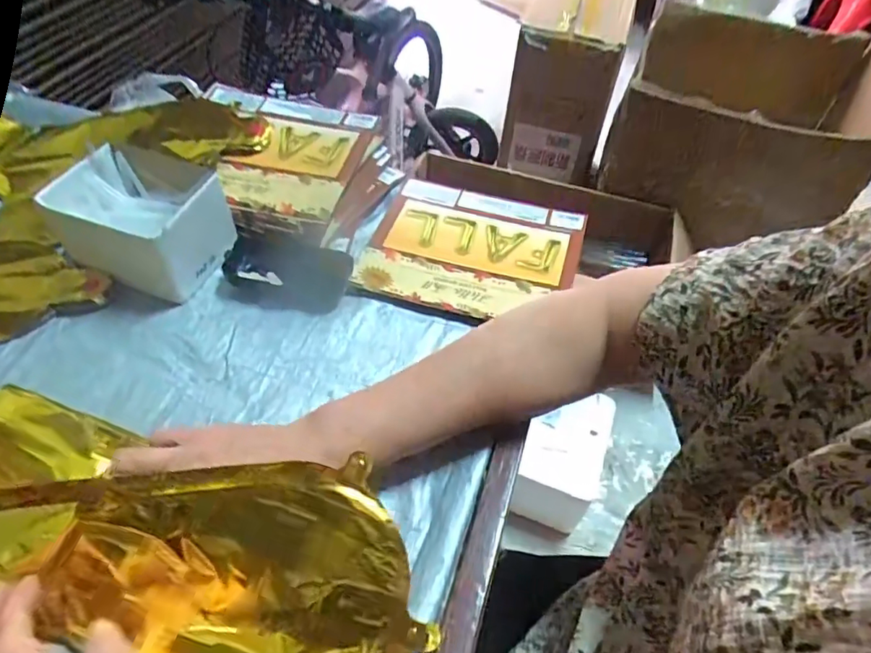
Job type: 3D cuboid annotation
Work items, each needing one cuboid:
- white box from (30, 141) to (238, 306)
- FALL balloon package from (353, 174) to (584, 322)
[{"bbox_3d":[-0.250,-0.090,0.484,0.134,0.078,0.102,14,51,9],"label":"white box"},{"bbox_3d":[0.033,-0.072,0.521,0.194,0.023,0.152,15,51,10],"label":"FALL balloon package"}]

